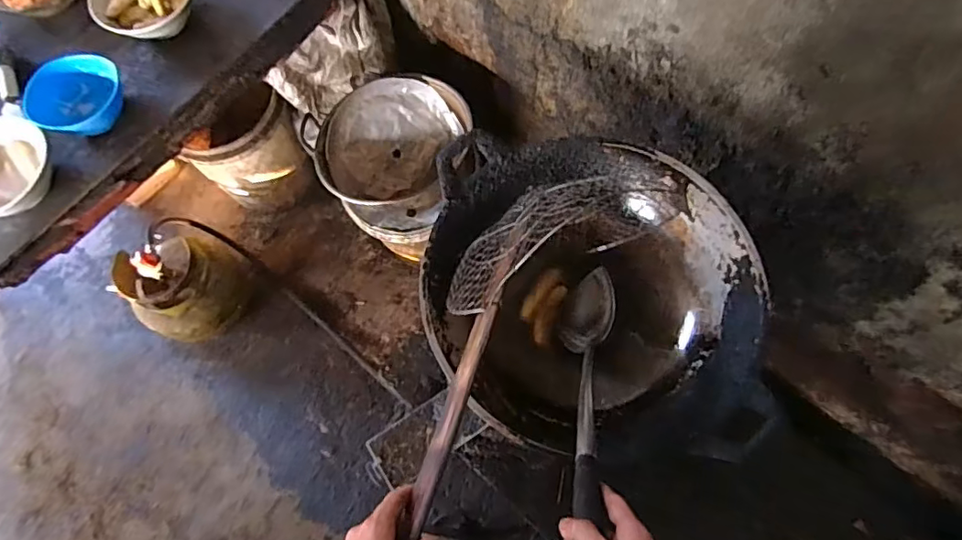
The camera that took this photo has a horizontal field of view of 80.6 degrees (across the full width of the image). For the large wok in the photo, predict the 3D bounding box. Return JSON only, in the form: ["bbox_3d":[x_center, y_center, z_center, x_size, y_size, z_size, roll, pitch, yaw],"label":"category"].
[{"bbox_3d":[0.142,0.033,0.786,0.408,0.197,0.401,3,71,3],"label":"large wok"}]

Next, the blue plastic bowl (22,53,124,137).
[{"bbox_3d":[-0.603,-0.256,0.855,0.139,0.065,0.107,-41,75,-11],"label":"blue plastic bowl"}]

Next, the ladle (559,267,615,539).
[{"bbox_3d":[0.119,0.152,0.635,0.055,0.090,0.462,11,29,6],"label":"ladle"}]

